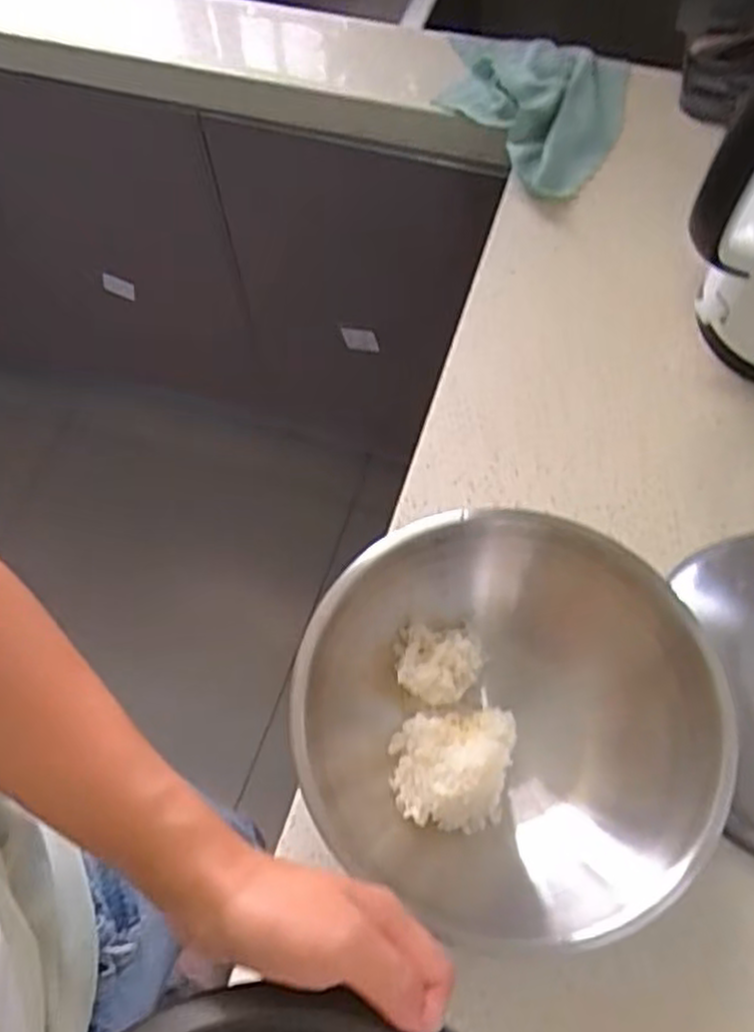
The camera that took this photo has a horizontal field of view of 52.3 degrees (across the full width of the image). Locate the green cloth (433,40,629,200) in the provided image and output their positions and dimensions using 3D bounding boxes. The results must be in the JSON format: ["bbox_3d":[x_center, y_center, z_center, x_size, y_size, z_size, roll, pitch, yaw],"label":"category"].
[{"bbox_3d":[0.132,-0.372,0.699,0.173,0.025,0.194,20,65,12],"label":"green cloth"}]

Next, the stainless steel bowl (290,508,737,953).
[{"bbox_3d":[0.065,0.110,0.418,0.212,0.075,0.209,-1,63,1],"label":"stainless steel bowl"}]

